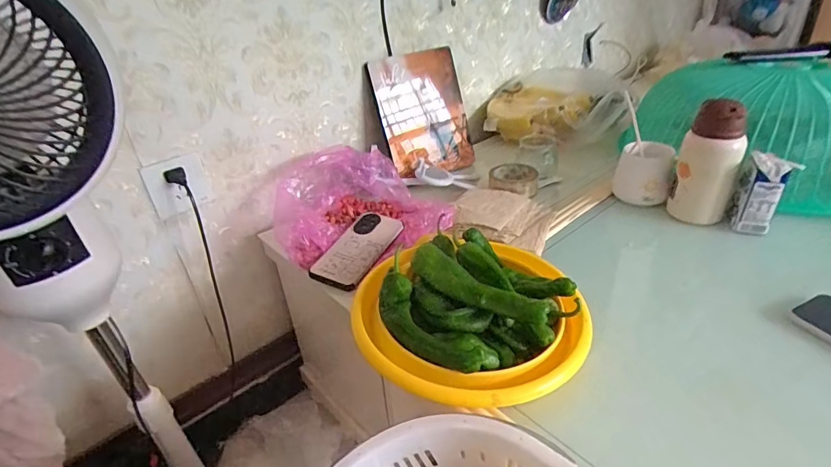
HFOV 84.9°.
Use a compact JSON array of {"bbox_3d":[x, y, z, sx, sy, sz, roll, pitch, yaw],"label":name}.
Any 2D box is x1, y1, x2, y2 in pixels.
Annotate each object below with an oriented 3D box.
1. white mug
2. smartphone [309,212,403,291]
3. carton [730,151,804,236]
[{"bbox_3d":[0.379,-0.102,0.758,0.082,0.072,0.088,9,35,20],"label":"white mug"},{"bbox_3d":[-0.084,0.021,0.682,0.085,0.011,0.160,16,43,26],"label":"smartphone"},{"bbox_3d":[0.492,-0.053,0.648,0.054,0.110,0.040,19,39,32],"label":"carton"}]

